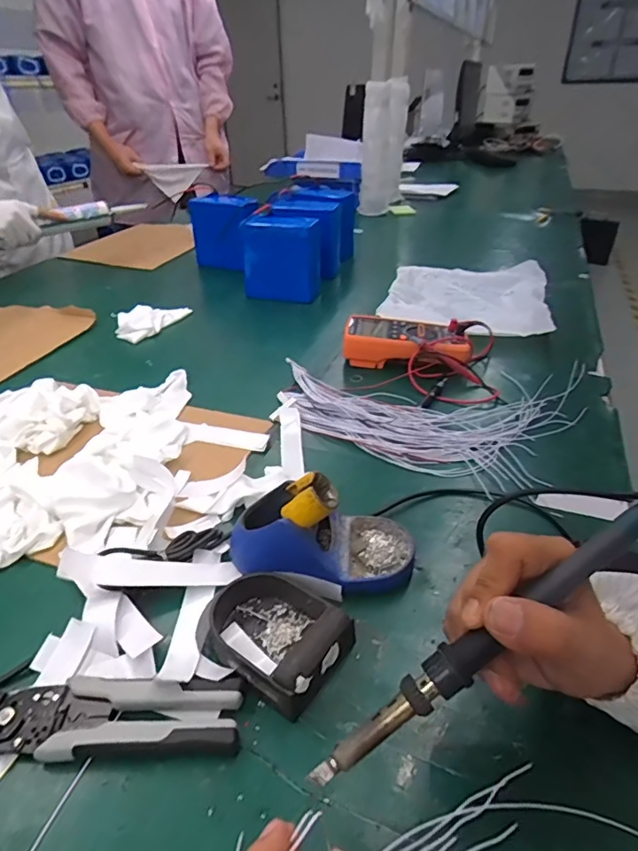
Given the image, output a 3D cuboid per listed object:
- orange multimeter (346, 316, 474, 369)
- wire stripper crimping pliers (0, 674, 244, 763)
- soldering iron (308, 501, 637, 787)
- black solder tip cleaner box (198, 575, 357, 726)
[{"bbox_3d":[0.133,-0.125,0.770,0.189,0.053,0.101,11,37,16],"label":"orange multimeter"},{"bbox_3d":[-0.154,0.197,0.344,0.198,0.015,0.051,-1,36,1],"label":"wire stripper crimping pliers"},{"bbox_3d":[0.096,0.099,0.253,0.237,0.021,0.017,-35,43,-8],"label":"soldering iron"},{"bbox_3d":[-0.036,0.151,0.385,0.115,0.032,0.084,21,41,28],"label":"black solder tip cleaner box"}]

